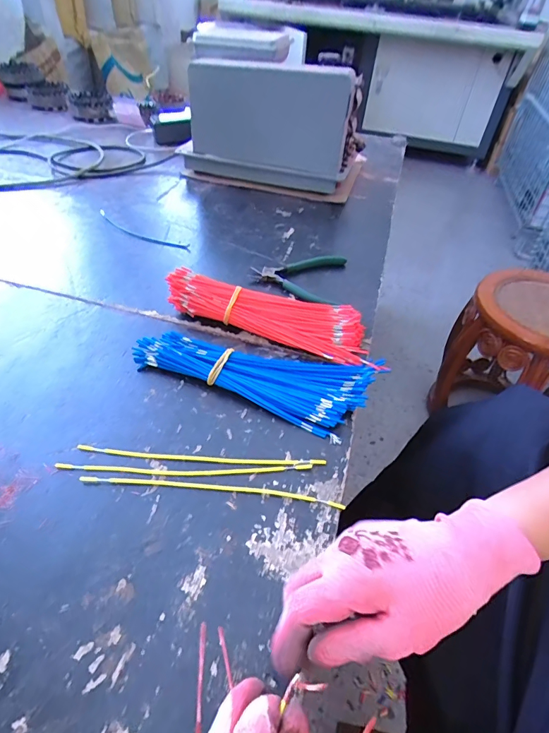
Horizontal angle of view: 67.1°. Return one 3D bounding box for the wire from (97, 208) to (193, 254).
[{"bbox_3d":[-0.226,-0.224,0.690,0.211,0.008,0.035,25,48,20],"label":"wire"}]

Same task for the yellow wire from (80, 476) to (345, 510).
[{"bbox_3d":[-0.055,0.106,0.362,0.227,0.004,0.012,6,44,2],"label":"yellow wire"}]

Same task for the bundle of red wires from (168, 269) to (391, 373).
[{"bbox_3d":[-0.005,-0.062,0.508,0.260,0.044,0.068,14,45,10],"label":"bundle of red wires"}]

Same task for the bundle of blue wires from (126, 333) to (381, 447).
[{"bbox_3d":[-0.021,-0.001,0.461,0.255,0.022,0.108,17,46,12],"label":"bundle of blue wires"}]

